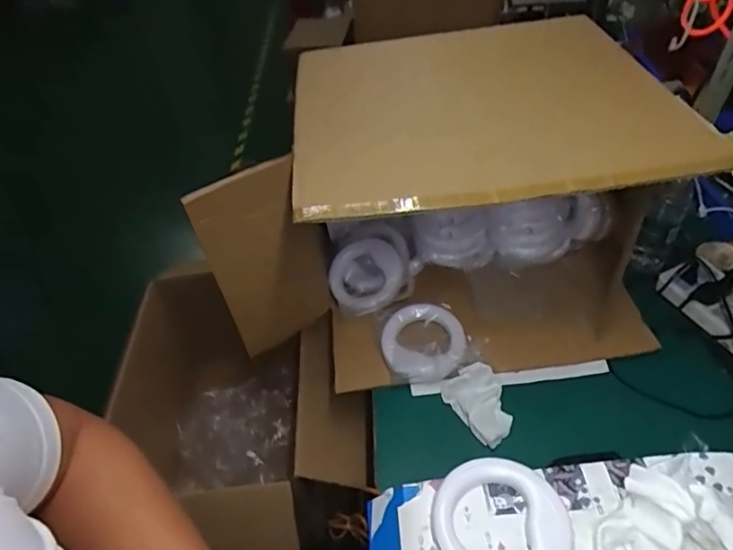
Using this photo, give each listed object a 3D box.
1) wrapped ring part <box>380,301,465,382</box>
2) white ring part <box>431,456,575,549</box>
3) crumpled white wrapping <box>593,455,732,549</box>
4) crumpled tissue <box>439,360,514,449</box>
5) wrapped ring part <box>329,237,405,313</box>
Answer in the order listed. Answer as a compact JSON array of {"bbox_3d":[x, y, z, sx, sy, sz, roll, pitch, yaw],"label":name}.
[{"bbox_3d":[0.091,0.105,0.855,0.131,0.027,0.135,-4,46,4],"label":"wrapped ring part"},{"bbox_3d":[0.132,0.245,0.518,0.127,0.016,0.131,-4,46,4],"label":"white ring part"},{"bbox_3d":[0.288,0.229,0.501,0.151,0.043,0.113,-5,46,3],"label":"crumpled white wrapping"},{"bbox_3d":[0.174,0.186,0.781,0.080,0.046,0.115,-26,49,-17],"label":"crumpled tissue"},{"bbox_3d":[0.005,0.005,0.937,0.139,0.045,0.142,-12,46,-4],"label":"wrapped ring part"}]

